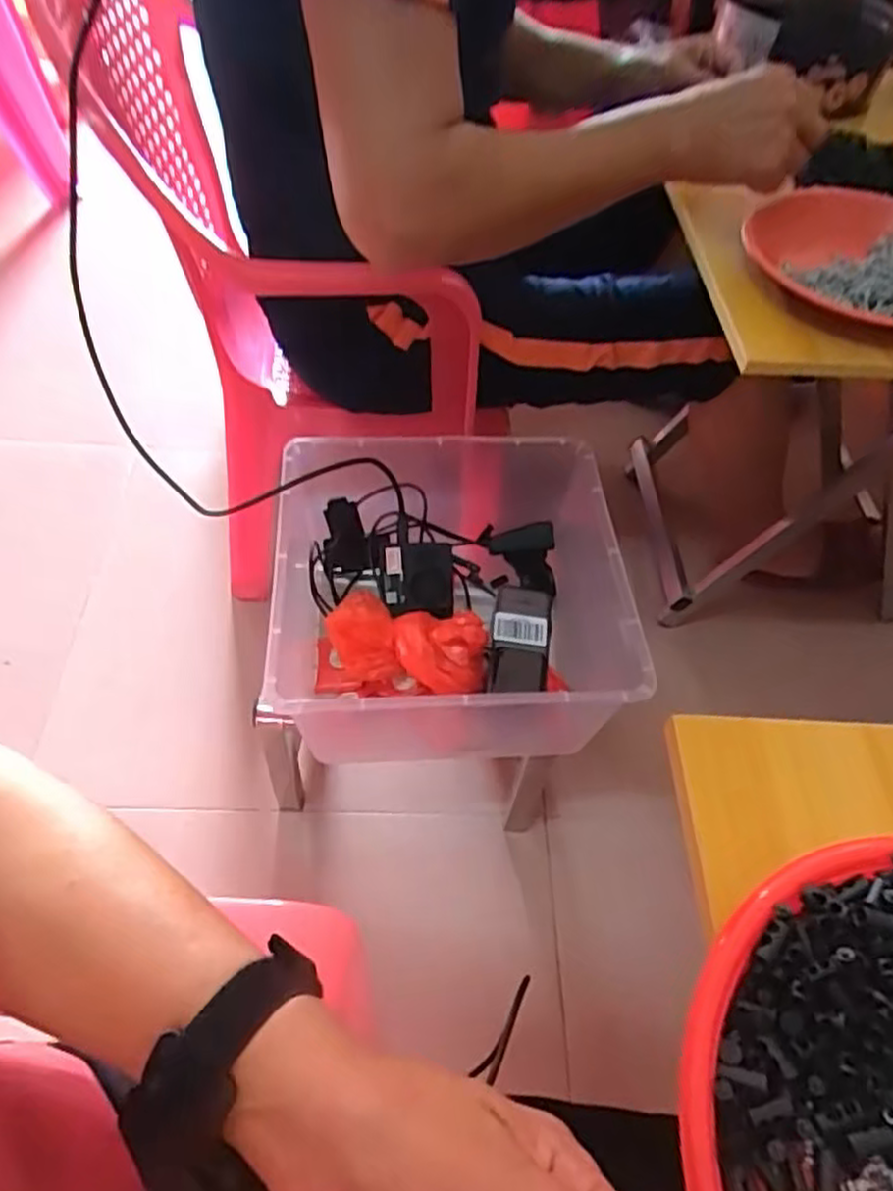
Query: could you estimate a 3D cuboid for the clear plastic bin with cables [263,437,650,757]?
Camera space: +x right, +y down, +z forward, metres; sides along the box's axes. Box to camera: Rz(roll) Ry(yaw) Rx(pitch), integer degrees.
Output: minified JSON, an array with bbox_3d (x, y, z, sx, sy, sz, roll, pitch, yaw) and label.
[{"bbox_3d":[0.004,0.017,0.742,0.338,0.187,0.297,-2,52,-6],"label":"clear plastic bin with cables"}]

